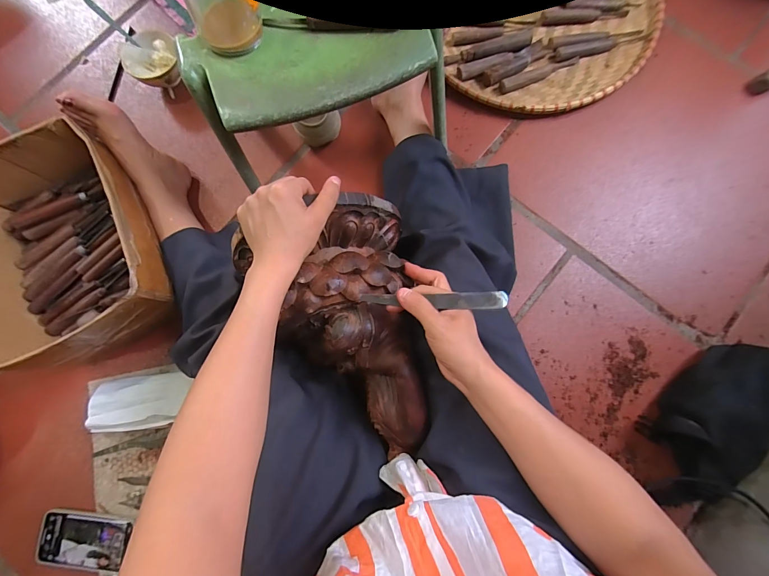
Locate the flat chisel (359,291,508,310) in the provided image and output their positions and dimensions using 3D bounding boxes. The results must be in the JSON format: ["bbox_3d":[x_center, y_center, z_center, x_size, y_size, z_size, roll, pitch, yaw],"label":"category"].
[{"bbox_3d":[0.050,0.013,0.362,0.151,0.007,0.018,0,83,8],"label":"flat chisel"}]

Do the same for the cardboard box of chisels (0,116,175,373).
[{"bbox_3d":[-0.506,-0.061,0.576,0.255,0.161,0.330,-29,80,-4],"label":"cardboard box of chisels"}]

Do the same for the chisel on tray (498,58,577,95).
[{"bbox_3d":[0.294,-0.409,0.650,0.165,0.022,0.021,-26,83,-1],"label":"chisel on tray"}]

